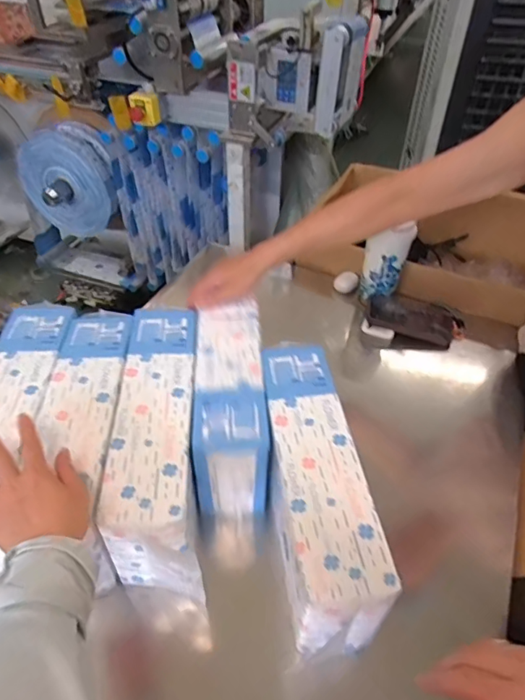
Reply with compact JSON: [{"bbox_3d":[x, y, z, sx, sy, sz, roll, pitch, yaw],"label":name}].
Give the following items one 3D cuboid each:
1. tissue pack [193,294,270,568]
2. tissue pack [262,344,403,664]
[{"bbox_3d":[-0.048,0.123,0.731,0.088,0.274,0.265,-2,44,-4],"label":"tissue pack"},{"bbox_3d":[0.059,0.165,0.600,0.102,0.143,0.338,-2,44,-5],"label":"tissue pack"}]

